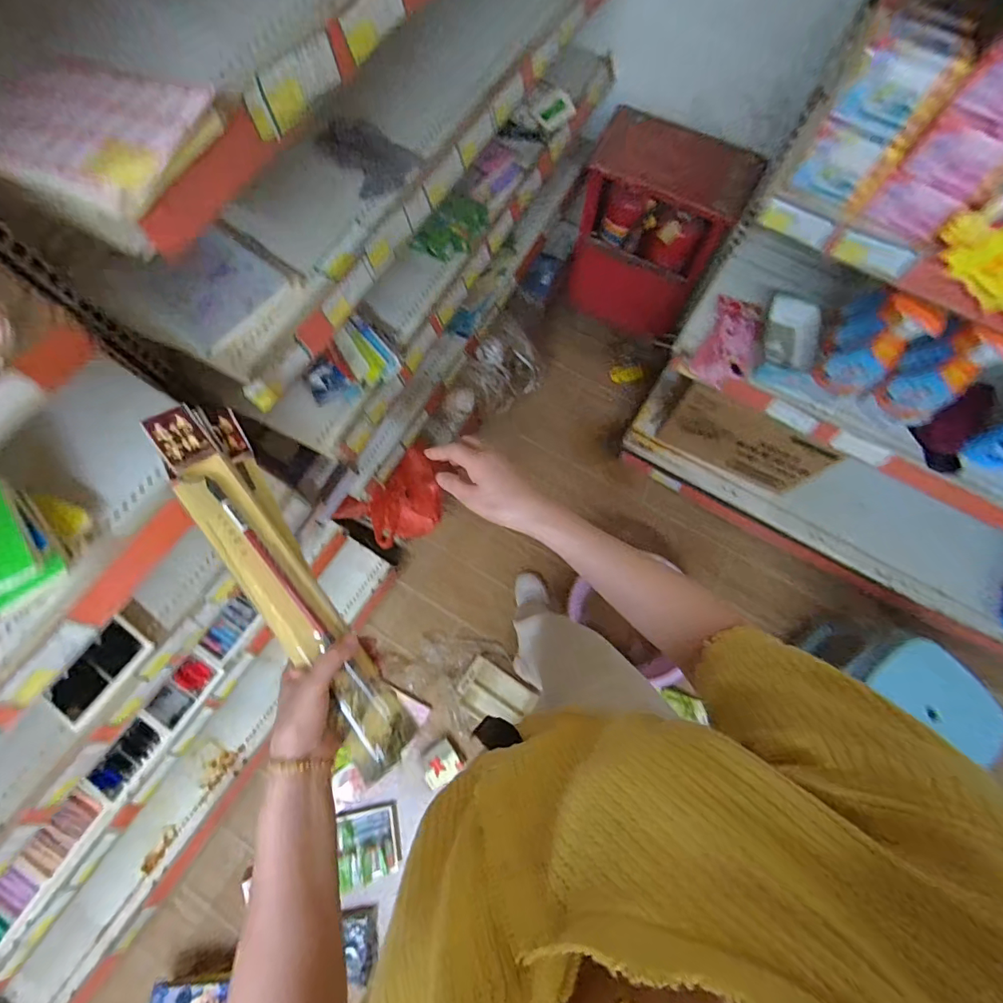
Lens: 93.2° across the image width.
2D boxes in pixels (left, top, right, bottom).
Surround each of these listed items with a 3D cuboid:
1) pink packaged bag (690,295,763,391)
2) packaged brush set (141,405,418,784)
[{"bbox_3d":[0.513,-0.361,1.069,0.118,0.056,0.245,25,73,7],"label":"pink packaged bag"},{"bbox_3d":[-0.202,0.077,0.442,0.066,0.051,0.374,-33,86,-11],"label":"packaged brush set"}]

